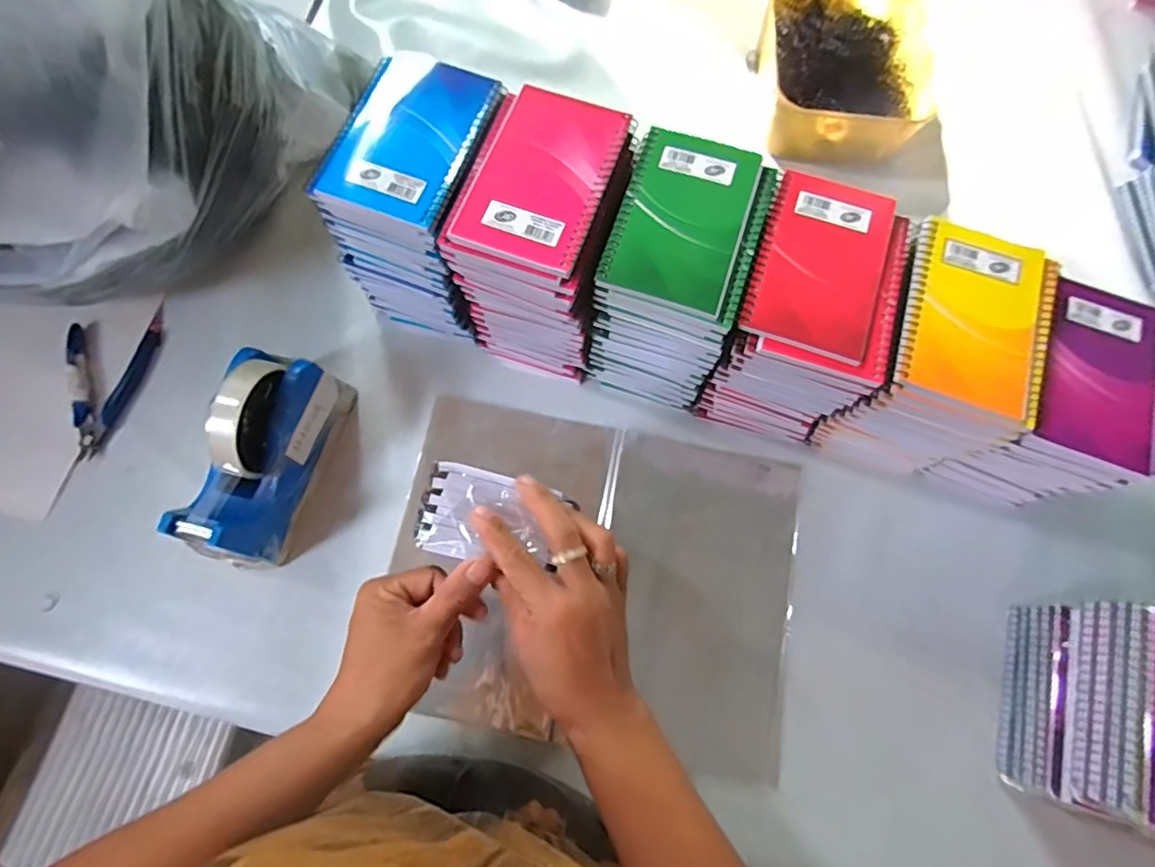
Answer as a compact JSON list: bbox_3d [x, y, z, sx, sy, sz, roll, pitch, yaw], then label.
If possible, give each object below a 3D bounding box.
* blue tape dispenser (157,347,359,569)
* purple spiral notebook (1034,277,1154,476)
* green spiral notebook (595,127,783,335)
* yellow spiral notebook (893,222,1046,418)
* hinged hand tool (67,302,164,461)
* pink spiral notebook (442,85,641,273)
[{"bbox_3d":[-0.241,0.019,0.440,0.056,0.104,0.156,13,74,2],"label":"blue tape dispenser"},{"bbox_3d":[0.366,-0.044,0.398,0.087,0.012,0.133,19,75,4],"label":"purple spiral notebook"},{"bbox_3d":[0.075,-0.141,0.383,0.095,0.007,0.129,20,75,5],"label":"green spiral notebook"},{"bbox_3d":[0.262,-0.079,0.380,0.083,0.006,0.126,18,75,3],"label":"yellow spiral notebook"},{"bbox_3d":[-0.415,-0.052,0.497,0.066,0.014,0.134,13,74,2],"label":"hinged hand tool"},{"bbox_3d":[-0.021,-0.169,0.378,0.082,0.007,0.129,21,75,5],"label":"pink spiral notebook"}]

